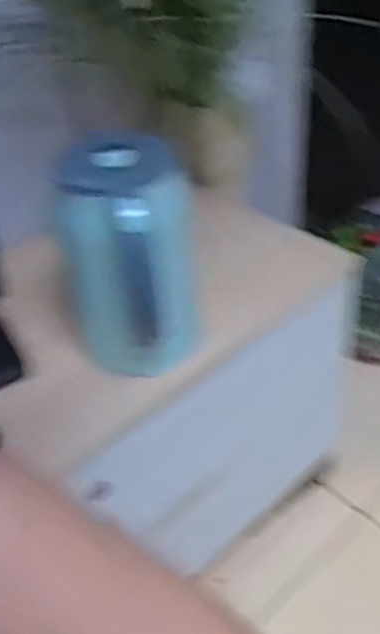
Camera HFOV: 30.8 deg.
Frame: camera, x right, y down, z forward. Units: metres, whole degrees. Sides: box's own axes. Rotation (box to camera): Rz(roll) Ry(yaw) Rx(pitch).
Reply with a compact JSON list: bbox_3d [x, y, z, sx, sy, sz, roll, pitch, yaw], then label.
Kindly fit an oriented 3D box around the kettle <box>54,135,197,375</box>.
[{"bbox_3d":[-0.062,-0.054,0.726,0.127,0.231,0.141,-11,40,-4],"label":"kettle"}]

